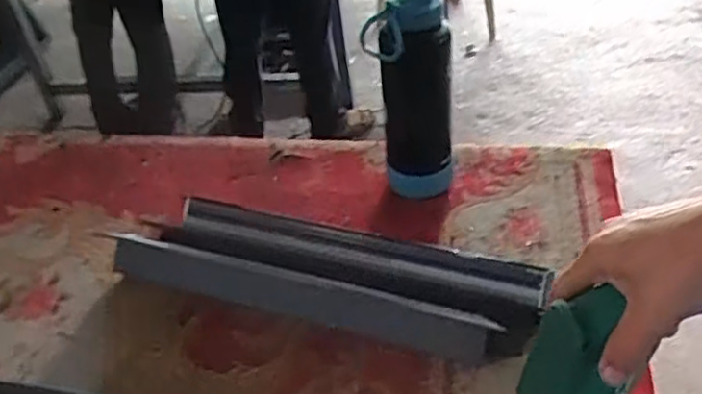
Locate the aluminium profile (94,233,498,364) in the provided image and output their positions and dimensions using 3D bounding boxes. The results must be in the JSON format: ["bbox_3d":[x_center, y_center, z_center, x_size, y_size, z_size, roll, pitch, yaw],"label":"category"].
[{"bbox_3d":[-0.080,0.115,0.821,0.492,0.056,0.054,12,44,21],"label":"aluminium profile"}]

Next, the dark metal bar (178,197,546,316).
[{"bbox_3d":[0.000,0.076,0.852,0.488,0.057,0.074,13,44,22],"label":"dark metal bar"}]

